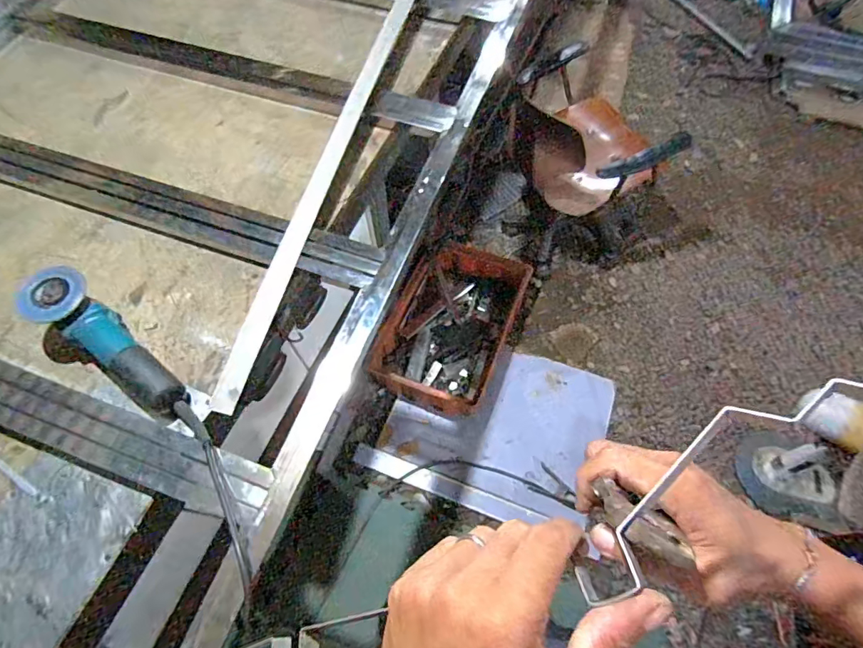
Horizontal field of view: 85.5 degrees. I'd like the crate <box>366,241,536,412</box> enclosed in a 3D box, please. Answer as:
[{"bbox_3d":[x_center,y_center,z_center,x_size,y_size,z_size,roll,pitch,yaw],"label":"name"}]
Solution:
[{"bbox_3d":[0.077,-0.006,1.617,0.398,0.111,0.590,20,67,11],"label":"crate"}]

